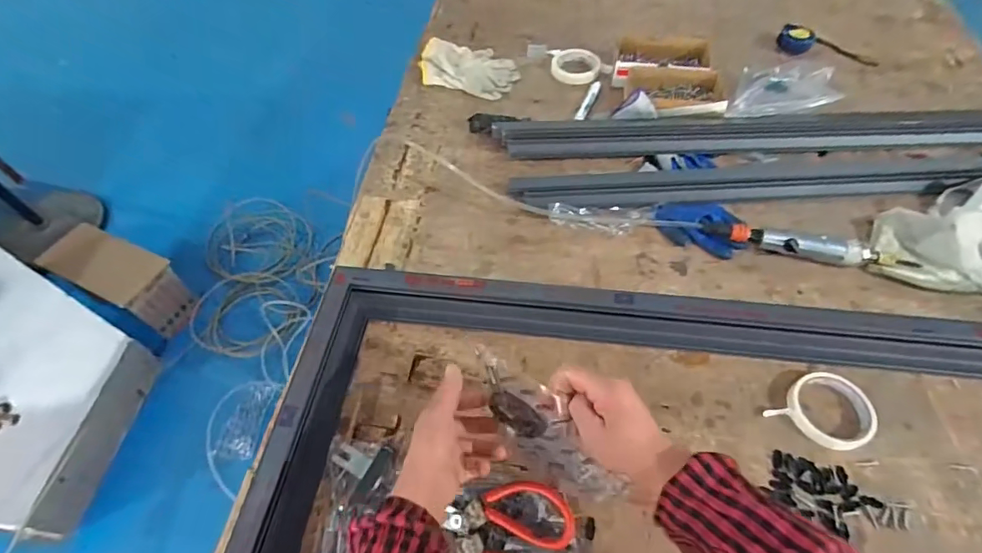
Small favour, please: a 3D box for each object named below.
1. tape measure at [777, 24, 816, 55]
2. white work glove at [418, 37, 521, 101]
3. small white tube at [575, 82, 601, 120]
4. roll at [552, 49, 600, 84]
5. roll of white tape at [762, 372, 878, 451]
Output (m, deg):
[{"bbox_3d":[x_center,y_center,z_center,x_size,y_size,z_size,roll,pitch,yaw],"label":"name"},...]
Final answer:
[{"bbox_3d":[0.663,-0.517,1.036,0.072,0.049,0.072,28,61,18],"label":"tape measure"},{"bbox_3d":[-0.048,-0.446,1.012,0.208,0.033,0.146,16,58,12],"label":"white work glove"},{"bbox_3d":[0.196,-0.352,0.952,0.019,0.014,0.122,21,59,15],"label":"small white tube"},{"bbox_3d":[0.181,-0.448,1.011,0.102,0.024,0.095,-1,56,1],"label":"roll"},{"bbox_3d":[0.412,0.168,0.582,0.098,0.025,0.092,-1,56,1],"label":"roll of white tape"}]

